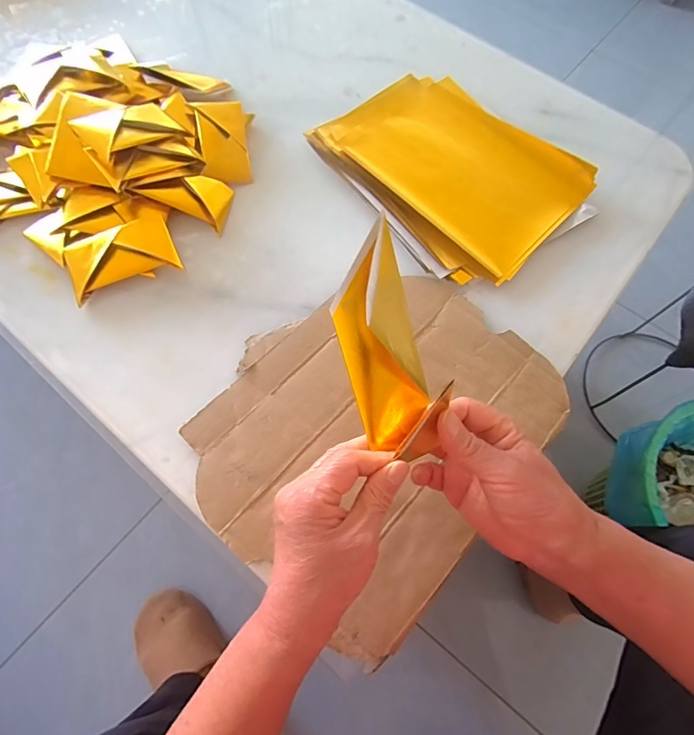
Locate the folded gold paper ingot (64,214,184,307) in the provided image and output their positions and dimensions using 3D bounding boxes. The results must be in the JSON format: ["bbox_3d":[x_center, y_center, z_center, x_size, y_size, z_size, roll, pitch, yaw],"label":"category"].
[{"bbox_3d":[-0.224,-0.110,0.435,0.103,0.024,0.061,-21,70,-11],"label":"folded gold paper ingot"}]

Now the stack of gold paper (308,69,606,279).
[{"bbox_3d":[0.115,-0.230,0.499,0.218,0.024,0.285,-35,73,-16],"label":"stack of gold paper"}]

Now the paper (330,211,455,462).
[{"bbox_3d":[0.029,-0.016,0.292,0.063,0.024,0.148,-13,94,-8],"label":"paper"}]

